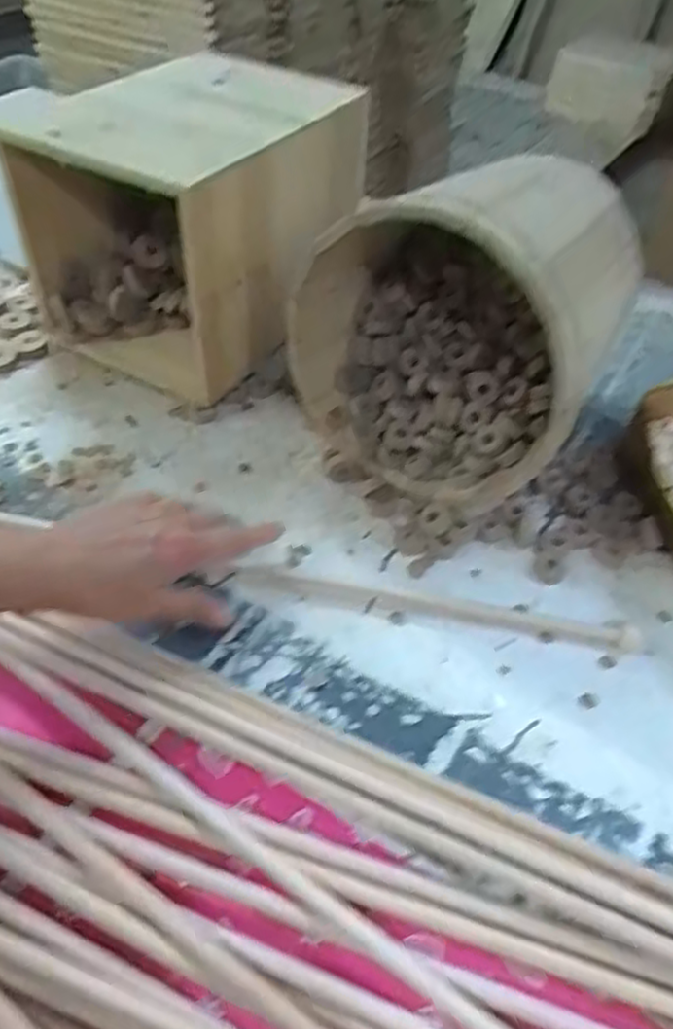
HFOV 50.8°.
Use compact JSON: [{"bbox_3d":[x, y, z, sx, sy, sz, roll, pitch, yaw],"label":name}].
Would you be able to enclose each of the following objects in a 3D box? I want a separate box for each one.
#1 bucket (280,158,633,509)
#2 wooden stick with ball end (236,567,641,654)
[{"bbox_3d":[0.101,-0.147,0.578,0.218,0.233,0.203,25,51,20],"label":"bucket"},{"bbox_3d":[0.070,0.064,0.513,0.284,0.019,0.022,9,47,7],"label":"wooden stick with ball end"}]

